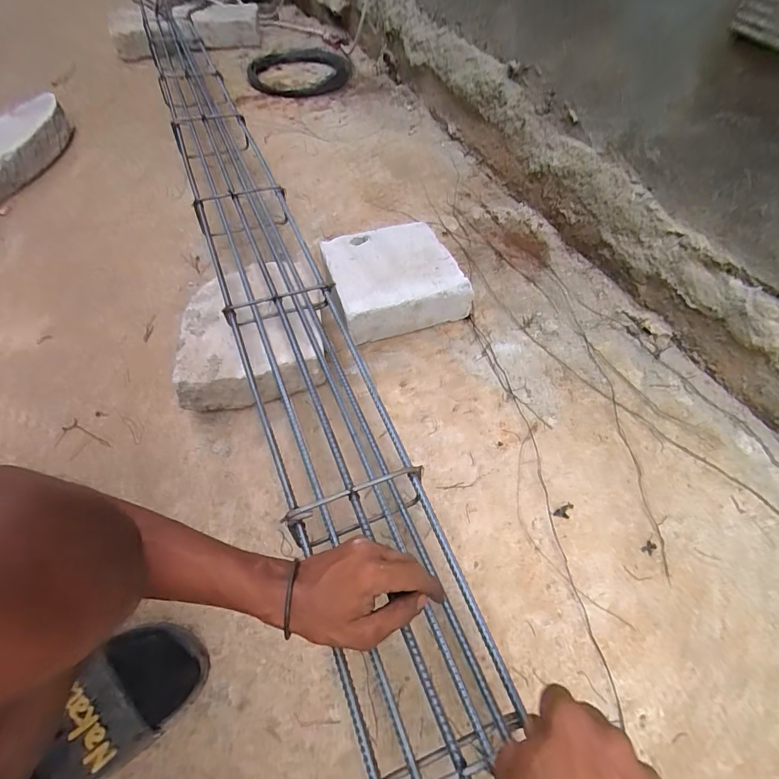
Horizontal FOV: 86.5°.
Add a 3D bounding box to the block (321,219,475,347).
[{"bbox_3d":[0.003,-0.193,0.721,0.219,0.080,0.199,-14,58,-10],"label":"block"}]

